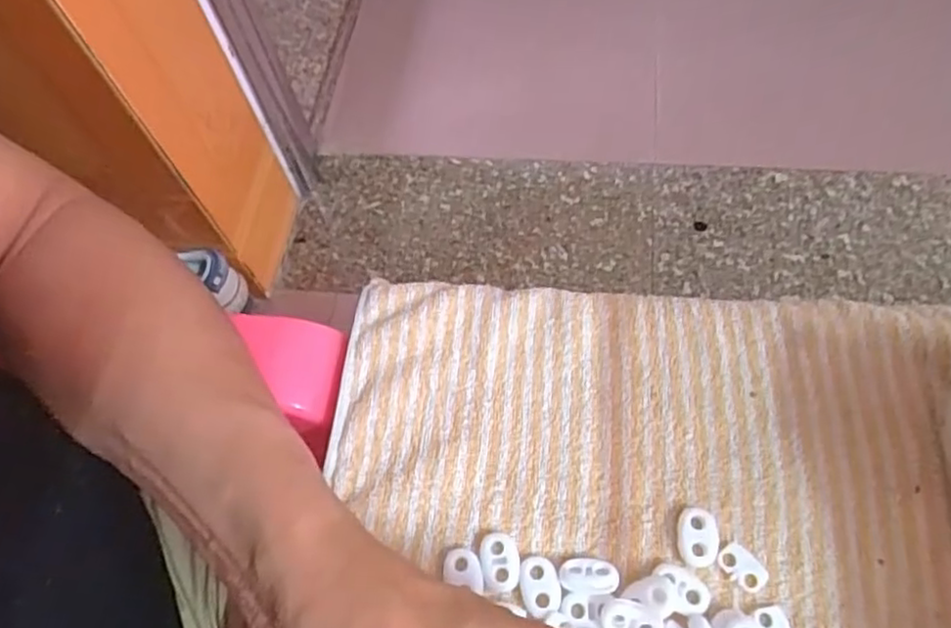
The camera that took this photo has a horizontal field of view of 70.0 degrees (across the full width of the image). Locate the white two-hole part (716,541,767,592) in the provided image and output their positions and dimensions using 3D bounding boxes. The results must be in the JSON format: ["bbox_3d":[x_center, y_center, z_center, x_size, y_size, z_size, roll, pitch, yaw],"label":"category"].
[{"bbox_3d":[0.104,0.098,0.263,0.018,0.004,0.012,37,70,22],"label":"white two-hole part"}]

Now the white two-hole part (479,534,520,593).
[{"bbox_3d":[0.010,0.099,0.271,0.015,0.005,0.022,-10,61,-1],"label":"white two-hole part"}]

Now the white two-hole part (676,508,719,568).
[{"bbox_3d":[0.088,0.088,0.268,0.016,0.006,0.022,7,62,9],"label":"white two-hole part"}]

